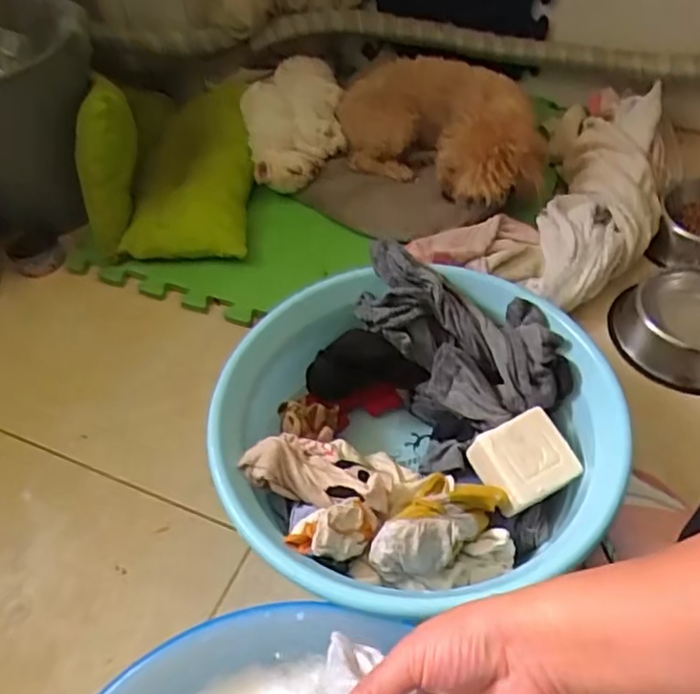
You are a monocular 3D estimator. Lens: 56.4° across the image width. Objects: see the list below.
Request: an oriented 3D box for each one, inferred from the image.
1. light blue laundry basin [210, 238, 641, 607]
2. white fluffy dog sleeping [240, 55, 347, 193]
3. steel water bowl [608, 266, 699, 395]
[{"bbox_3d":[0.058,0.083,0.601,0.340,0.153,0.304,-34,55,-22],"label":"light blue laundry basin"},{"bbox_3d":[-0.086,-0.343,0.969,0.140,0.078,0.241,-12,50,-6],"label":"white fluffy dog sleeping"},{"bbox_3d":[0.382,-0.019,0.744,0.143,0.066,0.146,-2,50,3],"label":"steel water bowl"}]

